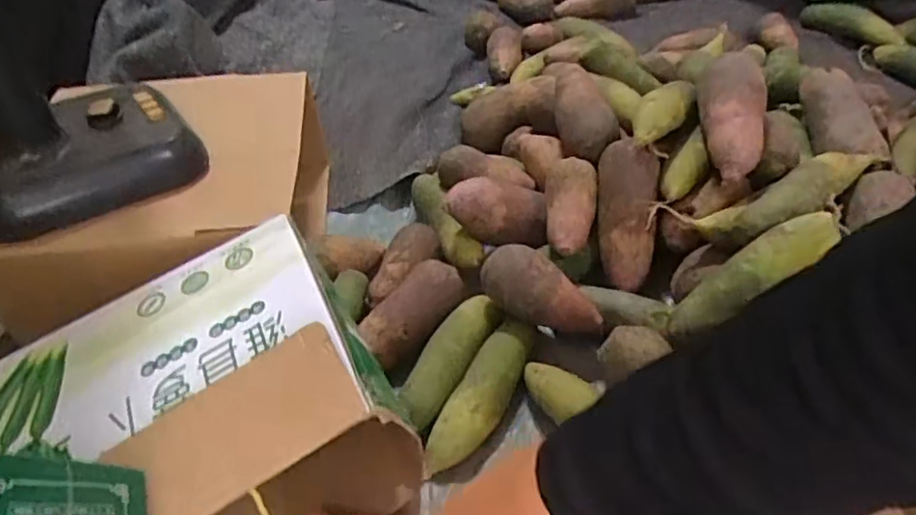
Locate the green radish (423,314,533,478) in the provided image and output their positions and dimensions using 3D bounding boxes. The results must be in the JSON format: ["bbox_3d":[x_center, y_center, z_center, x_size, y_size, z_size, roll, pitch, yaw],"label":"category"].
[{"bbox_3d":[0.027,0.143,0.655,0.053,0.051,0.192,20,49,25],"label":"green radish"}]

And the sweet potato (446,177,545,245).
[{"bbox_3d":[0.047,-0.056,0.805,0.149,0.070,0.084,11,81,-25],"label":"sweet potato"}]

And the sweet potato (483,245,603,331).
[{"bbox_3d":[0.091,0.036,0.703,0.139,0.054,0.068,30,46,-9],"label":"sweet potato"}]

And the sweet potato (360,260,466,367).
[{"bbox_3d":[-0.052,0.060,0.717,0.060,0.058,0.149,29,53,31],"label":"sweet potato"}]

